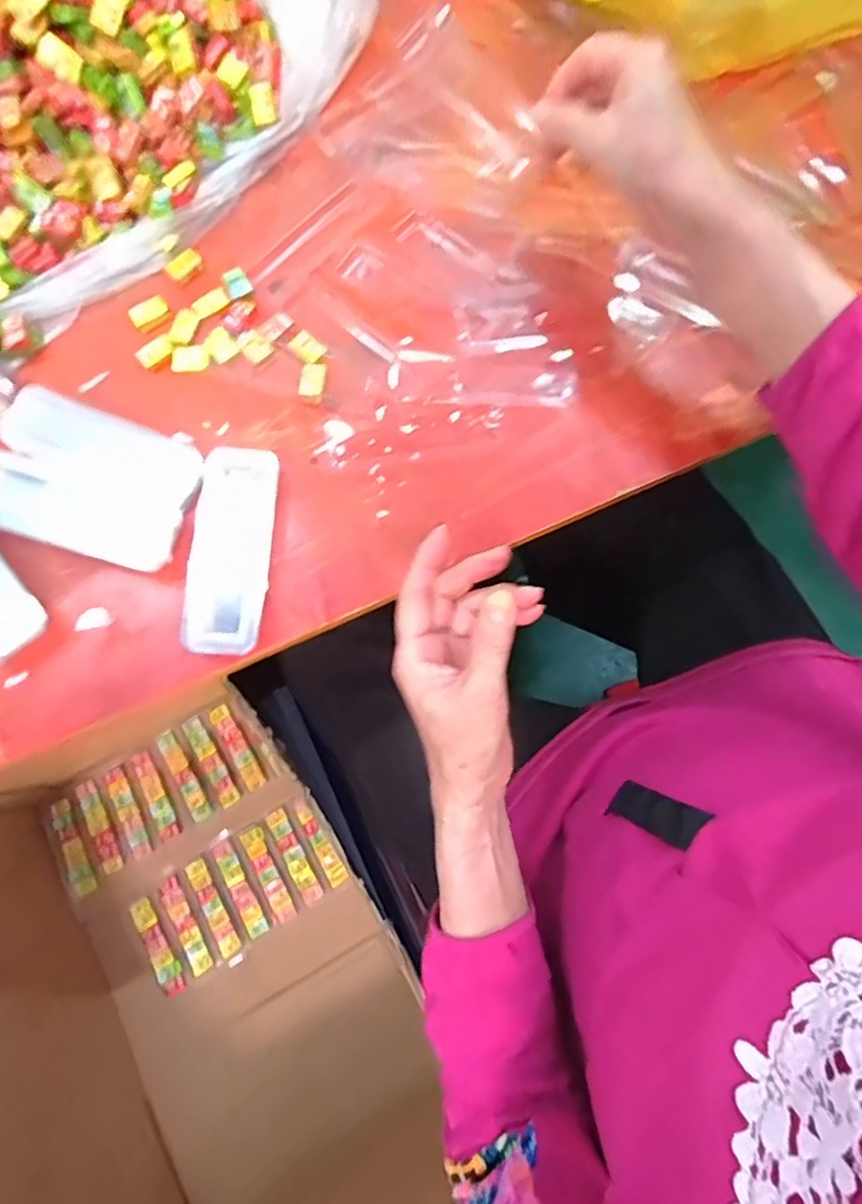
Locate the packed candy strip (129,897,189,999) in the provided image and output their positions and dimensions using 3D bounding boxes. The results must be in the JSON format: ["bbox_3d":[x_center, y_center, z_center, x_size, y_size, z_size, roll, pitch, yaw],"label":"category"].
[{"bbox_3d":[-0.336,0.424,0.739,0.033,0.011,0.114,-31,79,-6],"label":"packed candy strip"}]

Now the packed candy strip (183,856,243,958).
[{"bbox_3d":[-0.272,0.379,0.749,0.028,0.008,0.117,-28,79,-6],"label":"packed candy strip"}]

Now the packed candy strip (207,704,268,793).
[{"bbox_3d":[-0.253,0.190,0.787,0.028,0.005,0.119,-32,79,-7],"label":"packed candy strip"}]

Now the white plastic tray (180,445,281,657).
[{"bbox_3d":[-0.136,-0.036,0.410,0.051,0.016,0.142,2,77,1],"label":"white plastic tray"}]

